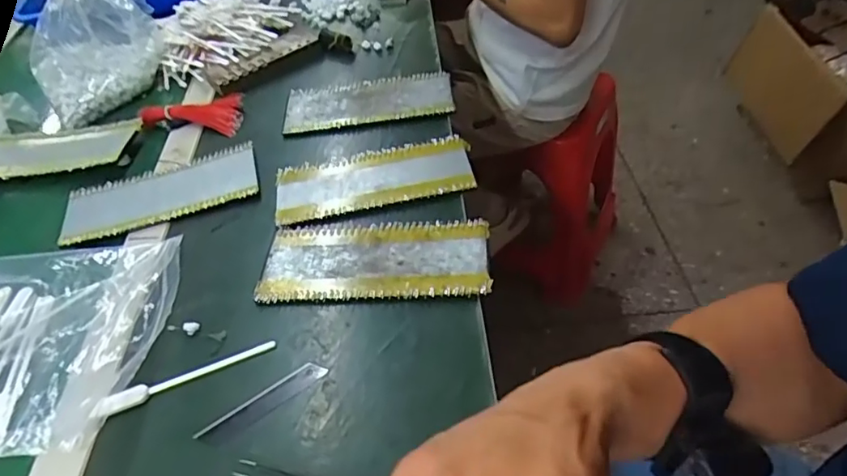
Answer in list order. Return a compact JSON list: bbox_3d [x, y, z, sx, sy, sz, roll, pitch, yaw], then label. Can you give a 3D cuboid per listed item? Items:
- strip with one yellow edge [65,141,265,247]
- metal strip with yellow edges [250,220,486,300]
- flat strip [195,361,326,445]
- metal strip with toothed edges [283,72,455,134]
[{"bbox_3d":[-0.274,-0.054,0.573,0.192,0.010,0.087,-16,47,-7],"label":"strip with one yellow edge"},{"bbox_3d":[-0.043,0.018,0.490,0.198,0.006,0.083,-3,49,7],"label":"metal strip with yellow edges"},{"bbox_3d":[-0.120,0.124,0.413,0.098,0.004,0.019,-30,48,-18],"label":"flat strip"},{"bbox_3d":[-0.067,-0.164,0.659,0.199,0.007,0.081,-6,52,7],"label":"metal strip with toothed edges"}]

